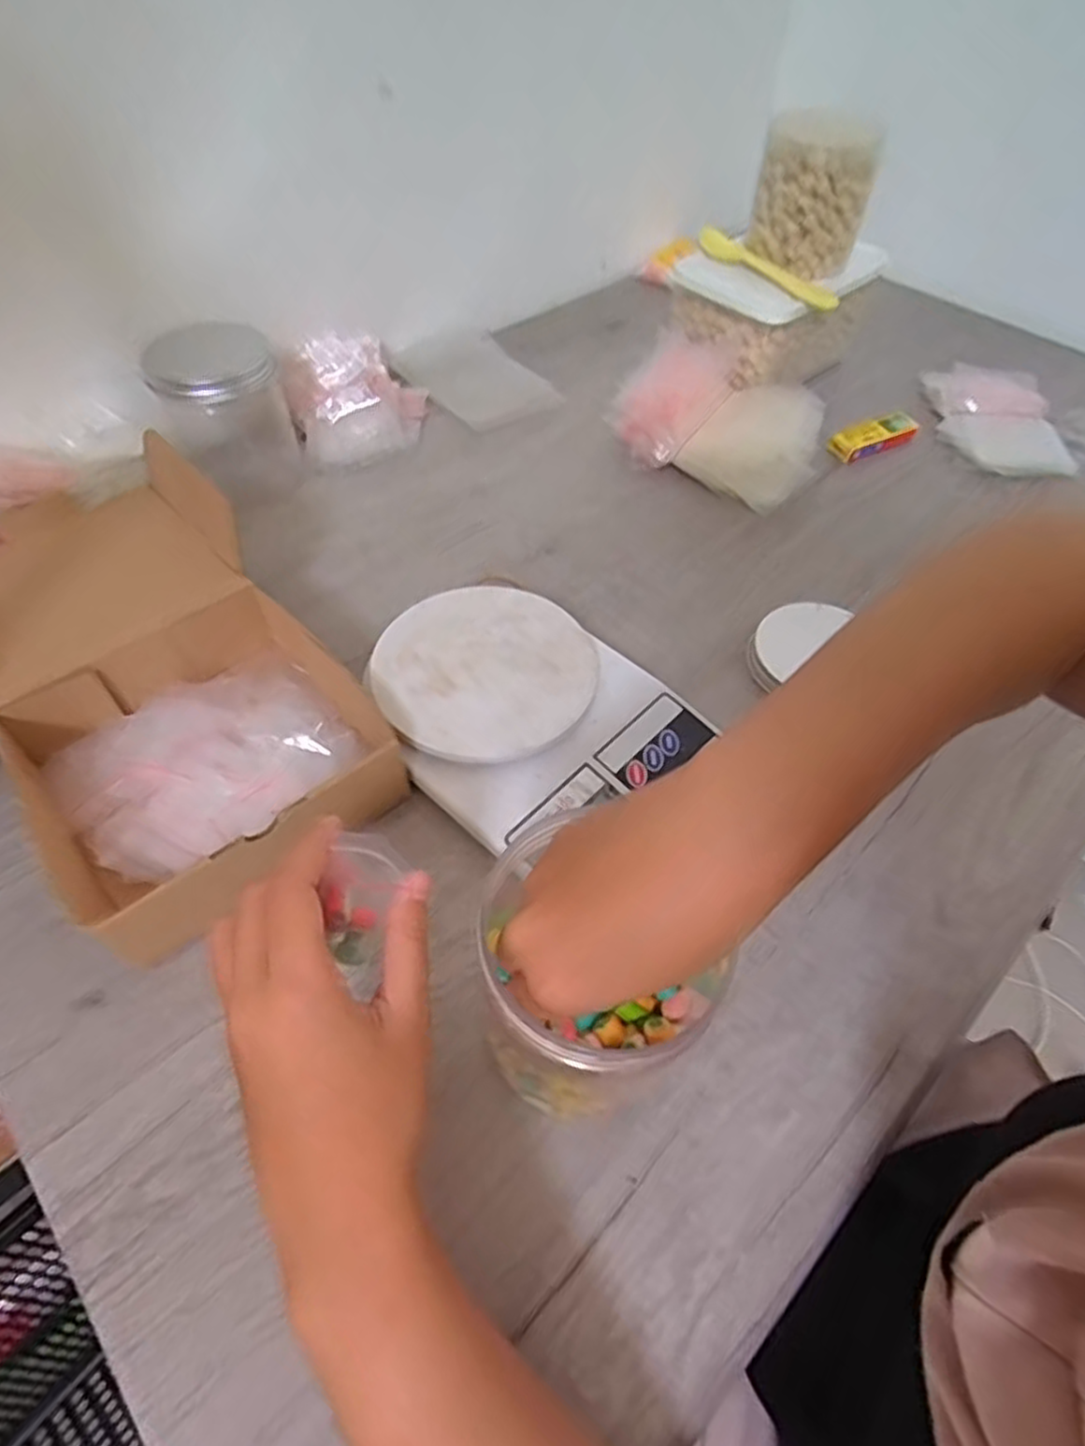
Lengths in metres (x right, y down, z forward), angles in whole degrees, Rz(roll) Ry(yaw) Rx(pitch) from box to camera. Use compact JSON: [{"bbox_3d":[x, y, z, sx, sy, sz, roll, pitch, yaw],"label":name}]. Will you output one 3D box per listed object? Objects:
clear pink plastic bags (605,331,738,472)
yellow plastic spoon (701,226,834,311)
[{"bbox_3d":[0.116,-0.280,0.607,0.065,0.066,0.139,32,58,19],"label":"clear pink plastic bags"},{"bbox_3d":[0.188,-0.391,0.612,0.018,0.016,0.154,-31,60,-23],"label":"yellow plastic spoon"}]

